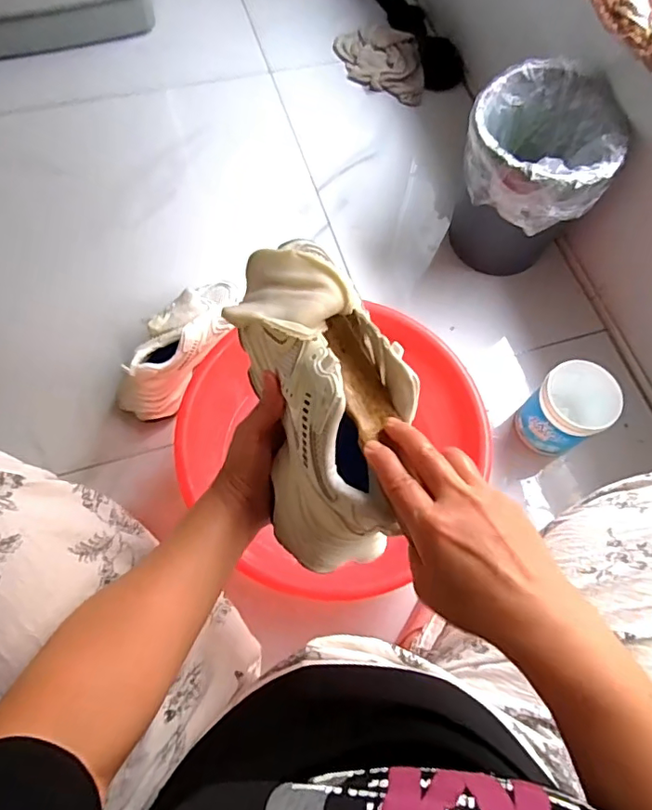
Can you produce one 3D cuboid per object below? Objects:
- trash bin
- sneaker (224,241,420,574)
[{"bbox_3d":[0.325,-0.365,0.899,0.221,0.262,0.243,19,68,4],"label":"trash bin"},{"bbox_3d":[0.001,-0.003,0.407,0.117,0.087,0.253,-8,84,-6],"label":"sneaker"}]

